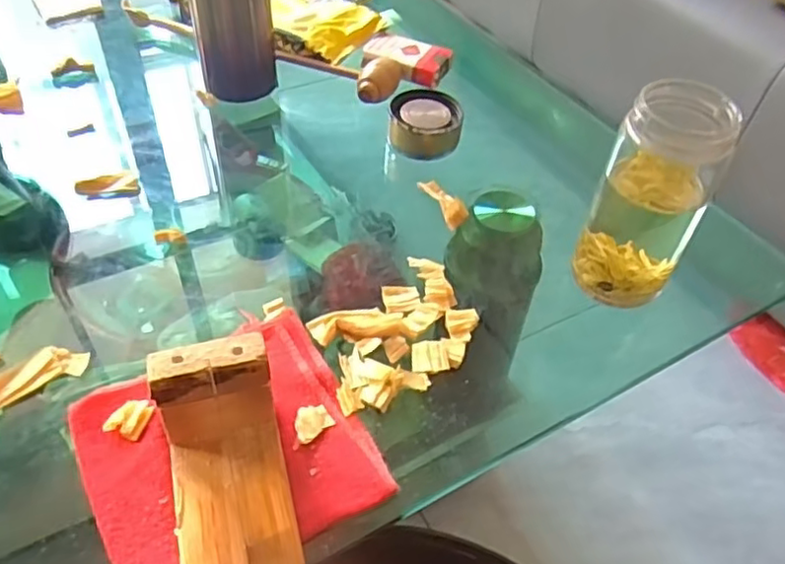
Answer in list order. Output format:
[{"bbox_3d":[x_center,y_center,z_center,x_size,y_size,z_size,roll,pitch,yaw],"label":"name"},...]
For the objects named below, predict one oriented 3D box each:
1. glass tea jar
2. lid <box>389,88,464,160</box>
[{"bbox_3d":[0.177,-0.056,0.443,0.066,0.153,0.063,2,48,-3],"label":"glass tea jar"},{"bbox_3d":[0.030,-0.145,0.602,0.067,0.042,0.054,4,48,-1],"label":"lid"}]

